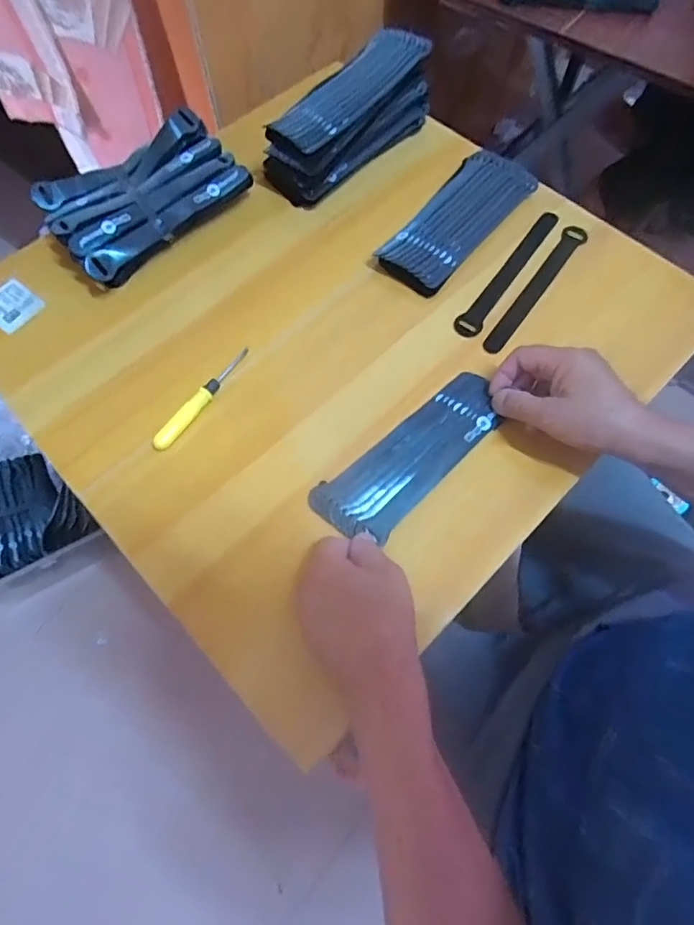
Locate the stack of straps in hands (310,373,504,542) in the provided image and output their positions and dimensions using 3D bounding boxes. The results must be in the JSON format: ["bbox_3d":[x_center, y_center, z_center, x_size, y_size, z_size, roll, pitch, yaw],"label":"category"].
[{"bbox_3d":[0.061,-0.006,0.456,0.193,0.011,0.067,-40,72,-13],"label":"stack of straps in hands"}]

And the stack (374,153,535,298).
[{"bbox_3d":[0.117,-0.264,0.548,0.081,0.019,0.198,36,72,15],"label":"stack"}]

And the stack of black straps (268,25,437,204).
[{"bbox_3d":[-0.004,-0.389,0.571,0.202,0.082,0.088,-42,72,-16],"label":"stack of black straps"}]

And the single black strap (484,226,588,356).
[{"bbox_3d":[0.197,-0.181,0.526,0.024,0.010,0.190,33,71,14],"label":"single black strap"}]

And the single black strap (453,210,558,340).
[{"bbox_3d":[0.170,-0.200,0.535,0.024,0.010,0.189,33,71,14],"label":"single black strap"}]

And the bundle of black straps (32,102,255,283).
[{"bbox_3d":[-0.213,-0.286,0.539,0.201,0.052,0.128,-36,71,-14],"label":"bundle of black straps"}]

